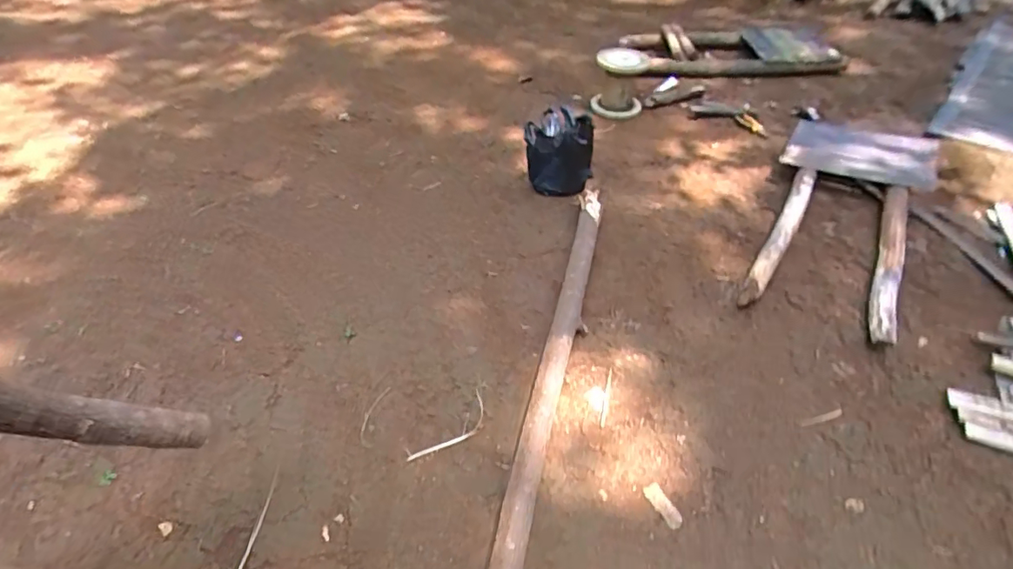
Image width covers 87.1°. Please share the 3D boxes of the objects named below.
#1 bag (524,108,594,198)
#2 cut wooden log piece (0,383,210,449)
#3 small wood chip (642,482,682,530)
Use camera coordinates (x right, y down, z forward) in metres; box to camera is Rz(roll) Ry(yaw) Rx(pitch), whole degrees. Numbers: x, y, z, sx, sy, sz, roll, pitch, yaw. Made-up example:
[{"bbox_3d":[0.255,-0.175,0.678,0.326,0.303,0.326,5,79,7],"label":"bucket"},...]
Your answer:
[{"bbox_3d":[0.157,-0.400,1.643,0.191,0.239,0.094,15,47,19],"label":"bag"},{"bbox_3d":[-0.520,0.149,0.604,0.043,0.387,0.053,35,89,33],"label":"cut wooden log piece"},{"bbox_3d":[0.283,0.399,0.959,0.032,0.008,0.086,-20,46,-16],"label":"small wood chip"}]

